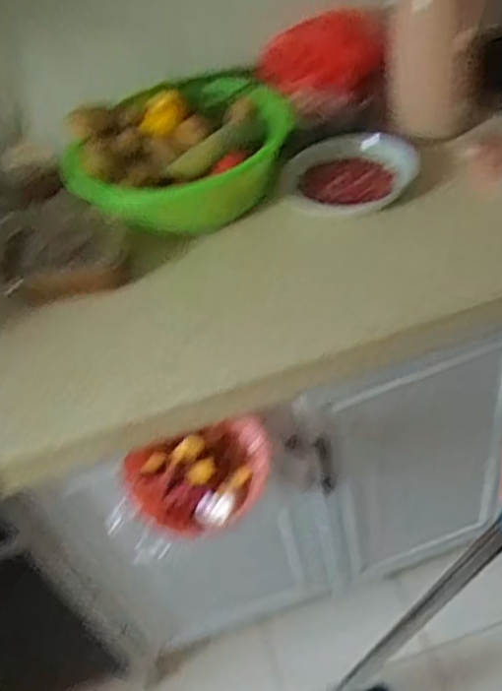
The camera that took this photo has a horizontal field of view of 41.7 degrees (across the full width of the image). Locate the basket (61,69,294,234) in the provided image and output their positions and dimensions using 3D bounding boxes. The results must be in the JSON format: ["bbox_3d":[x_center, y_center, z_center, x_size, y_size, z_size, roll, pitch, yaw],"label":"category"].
[{"bbox_3d":[-0.111,-0.294,1.001,0.350,0.119,0.265,-7,47,-3],"label":"basket"}]

